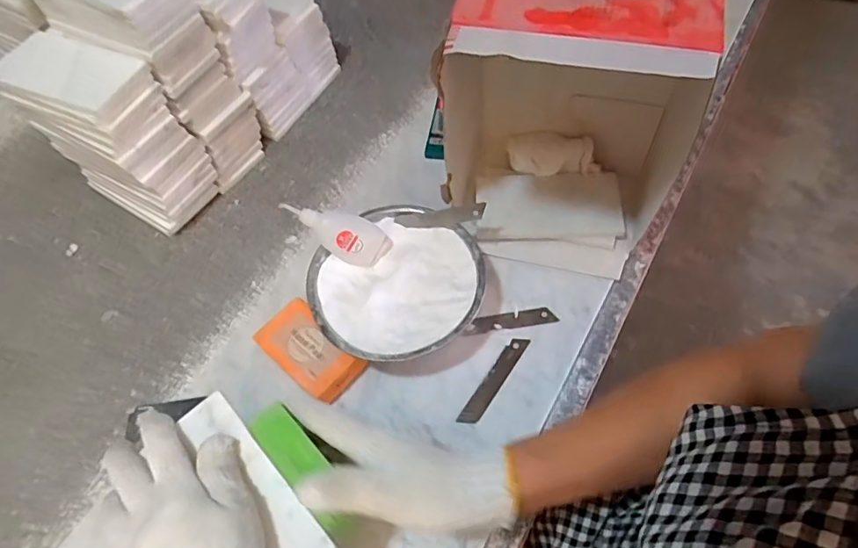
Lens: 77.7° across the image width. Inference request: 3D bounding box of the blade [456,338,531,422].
[{"bbox_3d":[0.061,0.097,0.492,0.017,0.004,0.097,30,66,20],"label":"blade"}]

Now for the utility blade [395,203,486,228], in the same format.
[{"bbox_3d":[0.011,-0.055,0.524,0.093,0.018,0.008,-7,19,20],"label":"utility blade"}]

